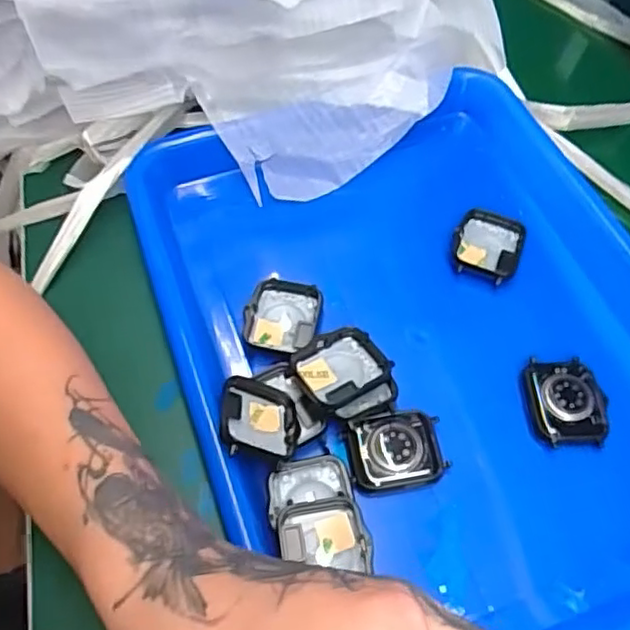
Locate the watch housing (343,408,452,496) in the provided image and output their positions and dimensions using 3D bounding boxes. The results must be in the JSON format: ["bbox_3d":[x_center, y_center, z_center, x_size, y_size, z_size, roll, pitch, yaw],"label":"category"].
[{"bbox_3d":[0.039,0.065,0.305,0.044,0.012,0.035,-9,58,-7],"label":"watch housing"}]

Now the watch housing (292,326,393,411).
[{"bbox_3d":[0.013,0.028,0.319,0.042,0.013,0.037,-26,62,-16],"label":"watch housing"}]

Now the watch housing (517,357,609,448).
[{"bbox_3d":[0.125,0.044,0.319,0.037,0.013,0.043,2,58,0],"label":"watch housing"}]

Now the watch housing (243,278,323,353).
[{"bbox_3d":[-0.017,0.001,0.343,0.037,0.011,0.039,10,58,5],"label":"watch housing"}]

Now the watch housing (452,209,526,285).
[{"bbox_3d":[0.099,-0.039,0.367,0.038,0.011,0.044,18,59,10],"label":"watch housing"}]

